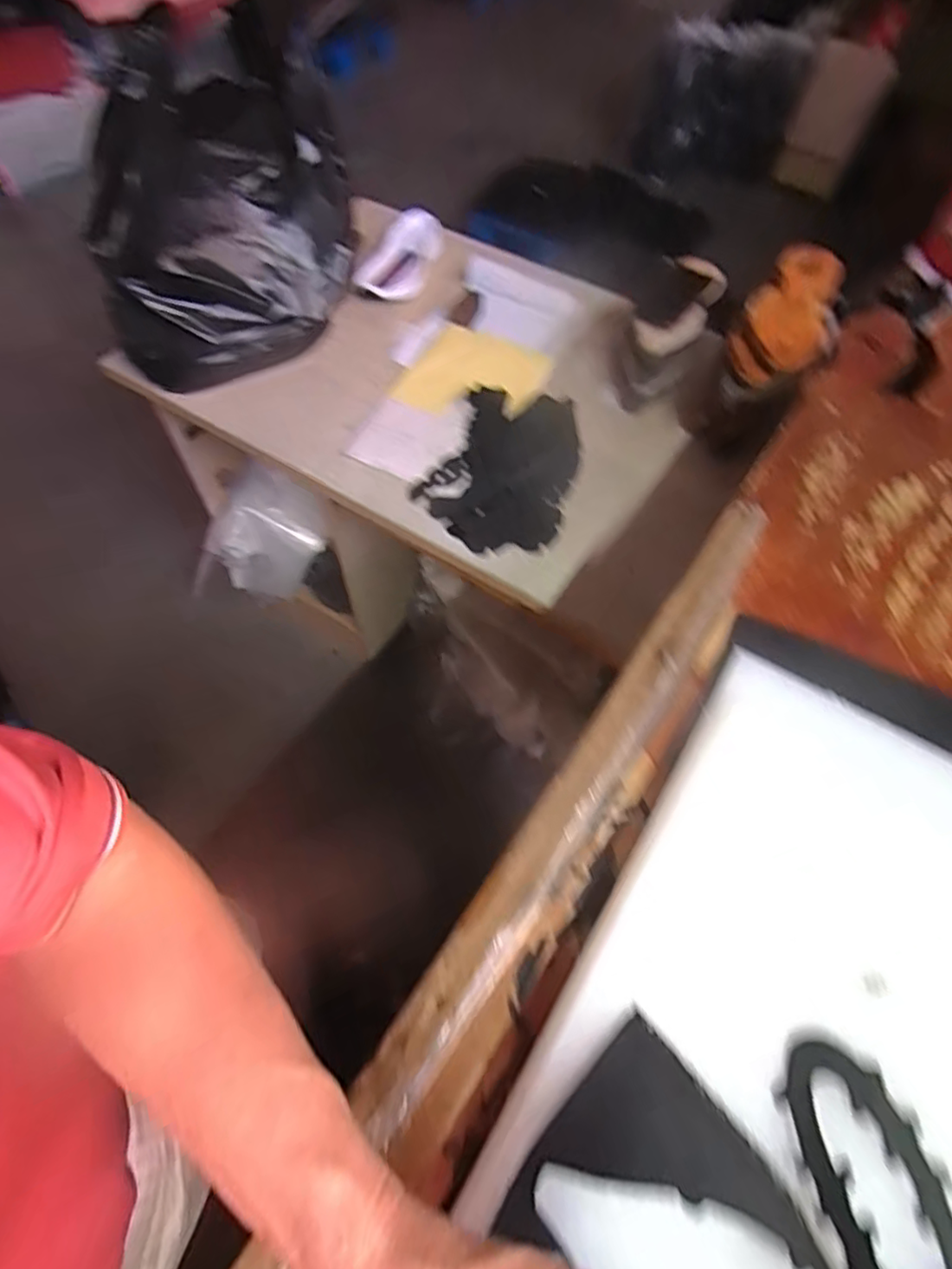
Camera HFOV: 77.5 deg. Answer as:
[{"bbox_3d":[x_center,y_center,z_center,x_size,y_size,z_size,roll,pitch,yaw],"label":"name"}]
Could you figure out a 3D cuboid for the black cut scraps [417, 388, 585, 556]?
[{"bbox_3d":[0.042,-0.244,0.847,0.189,0.024,0.271,17,63,6],"label":"black cut scraps"}]

